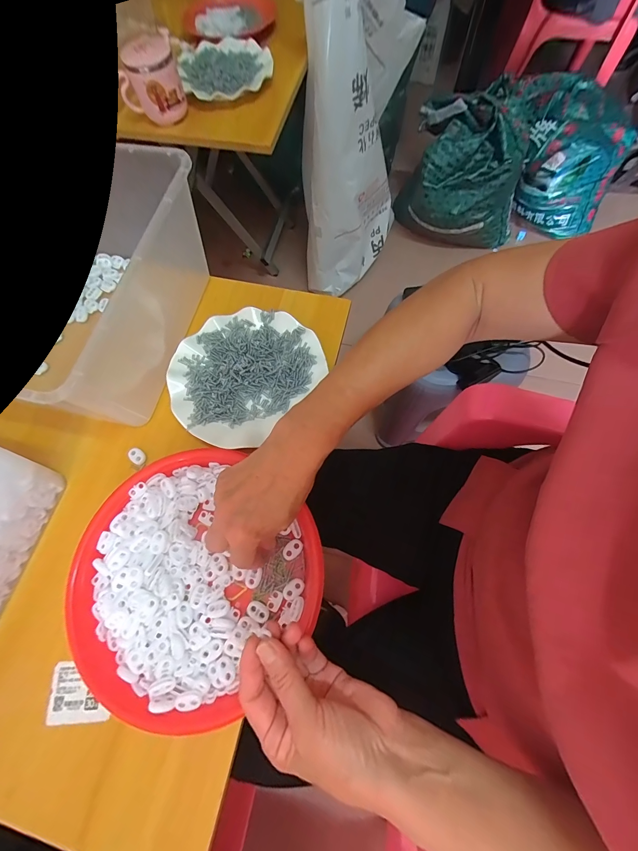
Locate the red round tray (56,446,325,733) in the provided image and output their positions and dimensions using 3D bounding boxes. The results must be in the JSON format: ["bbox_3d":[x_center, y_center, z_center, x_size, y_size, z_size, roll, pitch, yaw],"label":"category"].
[{"bbox_3d":[-0.118,0.142,0.319,0.237,0.028,0.234,-1,70,2],"label":"red round tray"}]

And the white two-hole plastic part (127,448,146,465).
[{"bbox_3d":[-0.214,0.036,0.379,0.023,0.005,0.015,38,76,14],"label":"white two-hole plastic part"}]

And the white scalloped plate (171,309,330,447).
[{"bbox_3d":[-0.094,-0.066,0.400,0.160,0.020,0.180,37,75,13],"label":"white scalloped plate"}]

